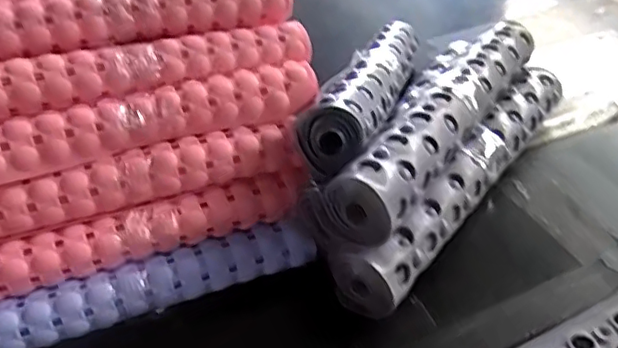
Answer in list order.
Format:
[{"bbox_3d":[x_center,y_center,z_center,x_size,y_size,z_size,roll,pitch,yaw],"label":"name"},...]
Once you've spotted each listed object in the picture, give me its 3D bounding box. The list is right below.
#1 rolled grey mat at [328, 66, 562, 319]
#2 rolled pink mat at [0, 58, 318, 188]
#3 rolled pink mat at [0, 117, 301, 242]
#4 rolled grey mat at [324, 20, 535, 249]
[{"bbox_3d":[0.186,-0.004,0.696,0.067,0.086,0.434,27,47,28],"label":"rolled grey mat"},{"bbox_3d":[-0.164,-0.054,0.585,0.368,0.045,0.051,-17,43,-19],"label":"rolled pink mat"},{"bbox_3d":[-0.183,0.008,0.584,0.357,0.050,0.051,-14,42,-16],"label":"rolled pink mat"},{"bbox_3d":[0.160,-0.083,0.673,0.075,0.056,0.452,23,45,25],"label":"rolled grey mat"}]

